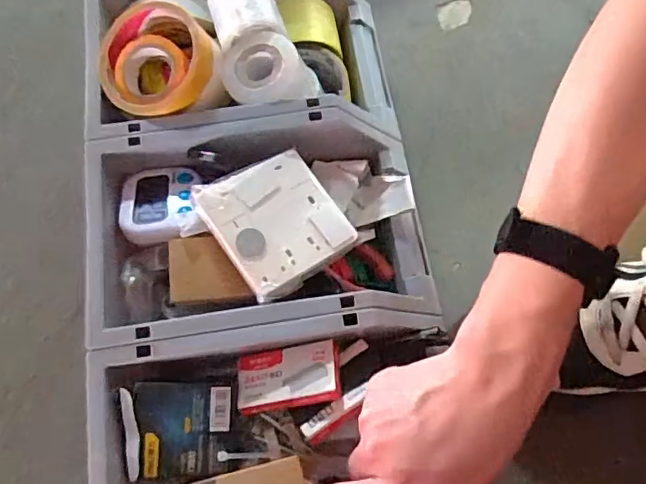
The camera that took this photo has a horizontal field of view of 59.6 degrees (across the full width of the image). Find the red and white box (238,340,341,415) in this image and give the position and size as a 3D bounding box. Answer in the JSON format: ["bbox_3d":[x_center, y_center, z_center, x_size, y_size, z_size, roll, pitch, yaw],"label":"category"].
[{"bbox_3d":[-0.023,0.090,0.378,0.069,0.015,0.041,-18,49,9],"label":"red and white box"}]

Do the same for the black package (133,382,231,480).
[{"bbox_3d":[-0.091,0.122,0.366,0.059,0.007,0.061,2,86,-8],"label":"black package"}]

